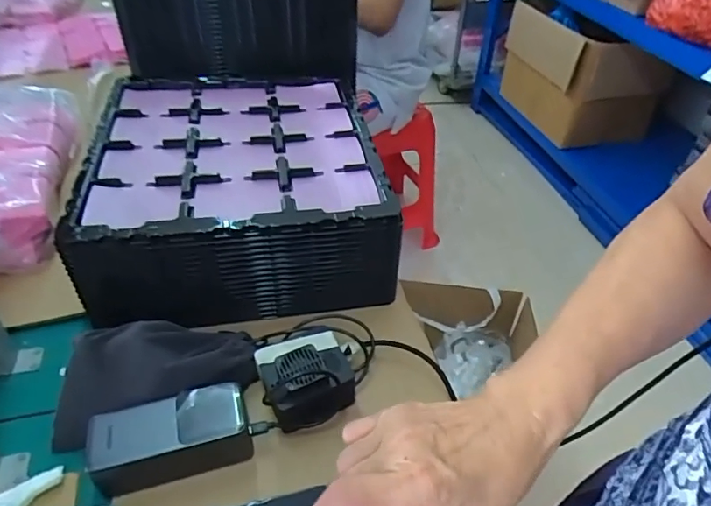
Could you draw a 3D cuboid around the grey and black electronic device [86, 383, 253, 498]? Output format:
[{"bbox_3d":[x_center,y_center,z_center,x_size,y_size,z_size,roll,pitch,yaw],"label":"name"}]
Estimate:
[{"bbox_3d":[-0.160,0.165,0.455,0.128,0.052,0.061,-11,43,-14],"label":"grey and black electronic device"}]

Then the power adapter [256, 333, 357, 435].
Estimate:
[{"bbox_3d":[-0.047,0.116,0.496,0.081,0.054,0.076,-12,43,-16],"label":"power adapter"}]

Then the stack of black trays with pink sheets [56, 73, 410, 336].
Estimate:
[{"bbox_3d":[-0.147,-0.096,0.673,0.329,0.125,0.362,-5,41,-8],"label":"stack of black trays with pink sheets"}]

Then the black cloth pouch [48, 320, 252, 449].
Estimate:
[{"bbox_3d":[-0.195,0.111,0.494,0.188,0.063,0.087,-14,43,-18],"label":"black cloth pouch"}]

